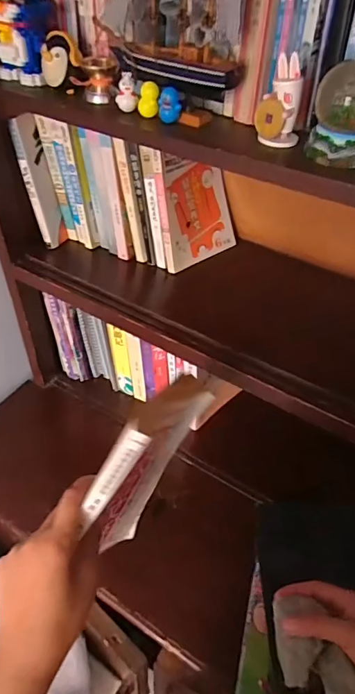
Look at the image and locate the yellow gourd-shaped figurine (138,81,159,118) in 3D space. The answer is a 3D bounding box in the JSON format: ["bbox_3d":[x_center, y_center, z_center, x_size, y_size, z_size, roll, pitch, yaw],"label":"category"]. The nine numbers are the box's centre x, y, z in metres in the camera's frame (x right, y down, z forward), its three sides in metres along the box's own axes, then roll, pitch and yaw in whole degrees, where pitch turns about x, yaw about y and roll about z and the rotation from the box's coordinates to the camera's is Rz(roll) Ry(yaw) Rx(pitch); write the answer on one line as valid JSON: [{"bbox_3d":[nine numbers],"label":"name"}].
[{"bbox_3d":[-0.032,-0.274,0.482,0.021,0.032,0.017,-3,45,-7],"label":"yellow gourd-shaped figurine"}]

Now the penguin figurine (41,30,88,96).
[{"bbox_3d":[-0.138,-0.339,0.521,0.045,0.055,0.040,-14,47,-17],"label":"penguin figurine"}]

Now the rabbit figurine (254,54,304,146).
[{"bbox_3d":[0.104,-0.245,0.436,0.043,0.076,0.024,32,51,25],"label":"rabbit figurine"}]

